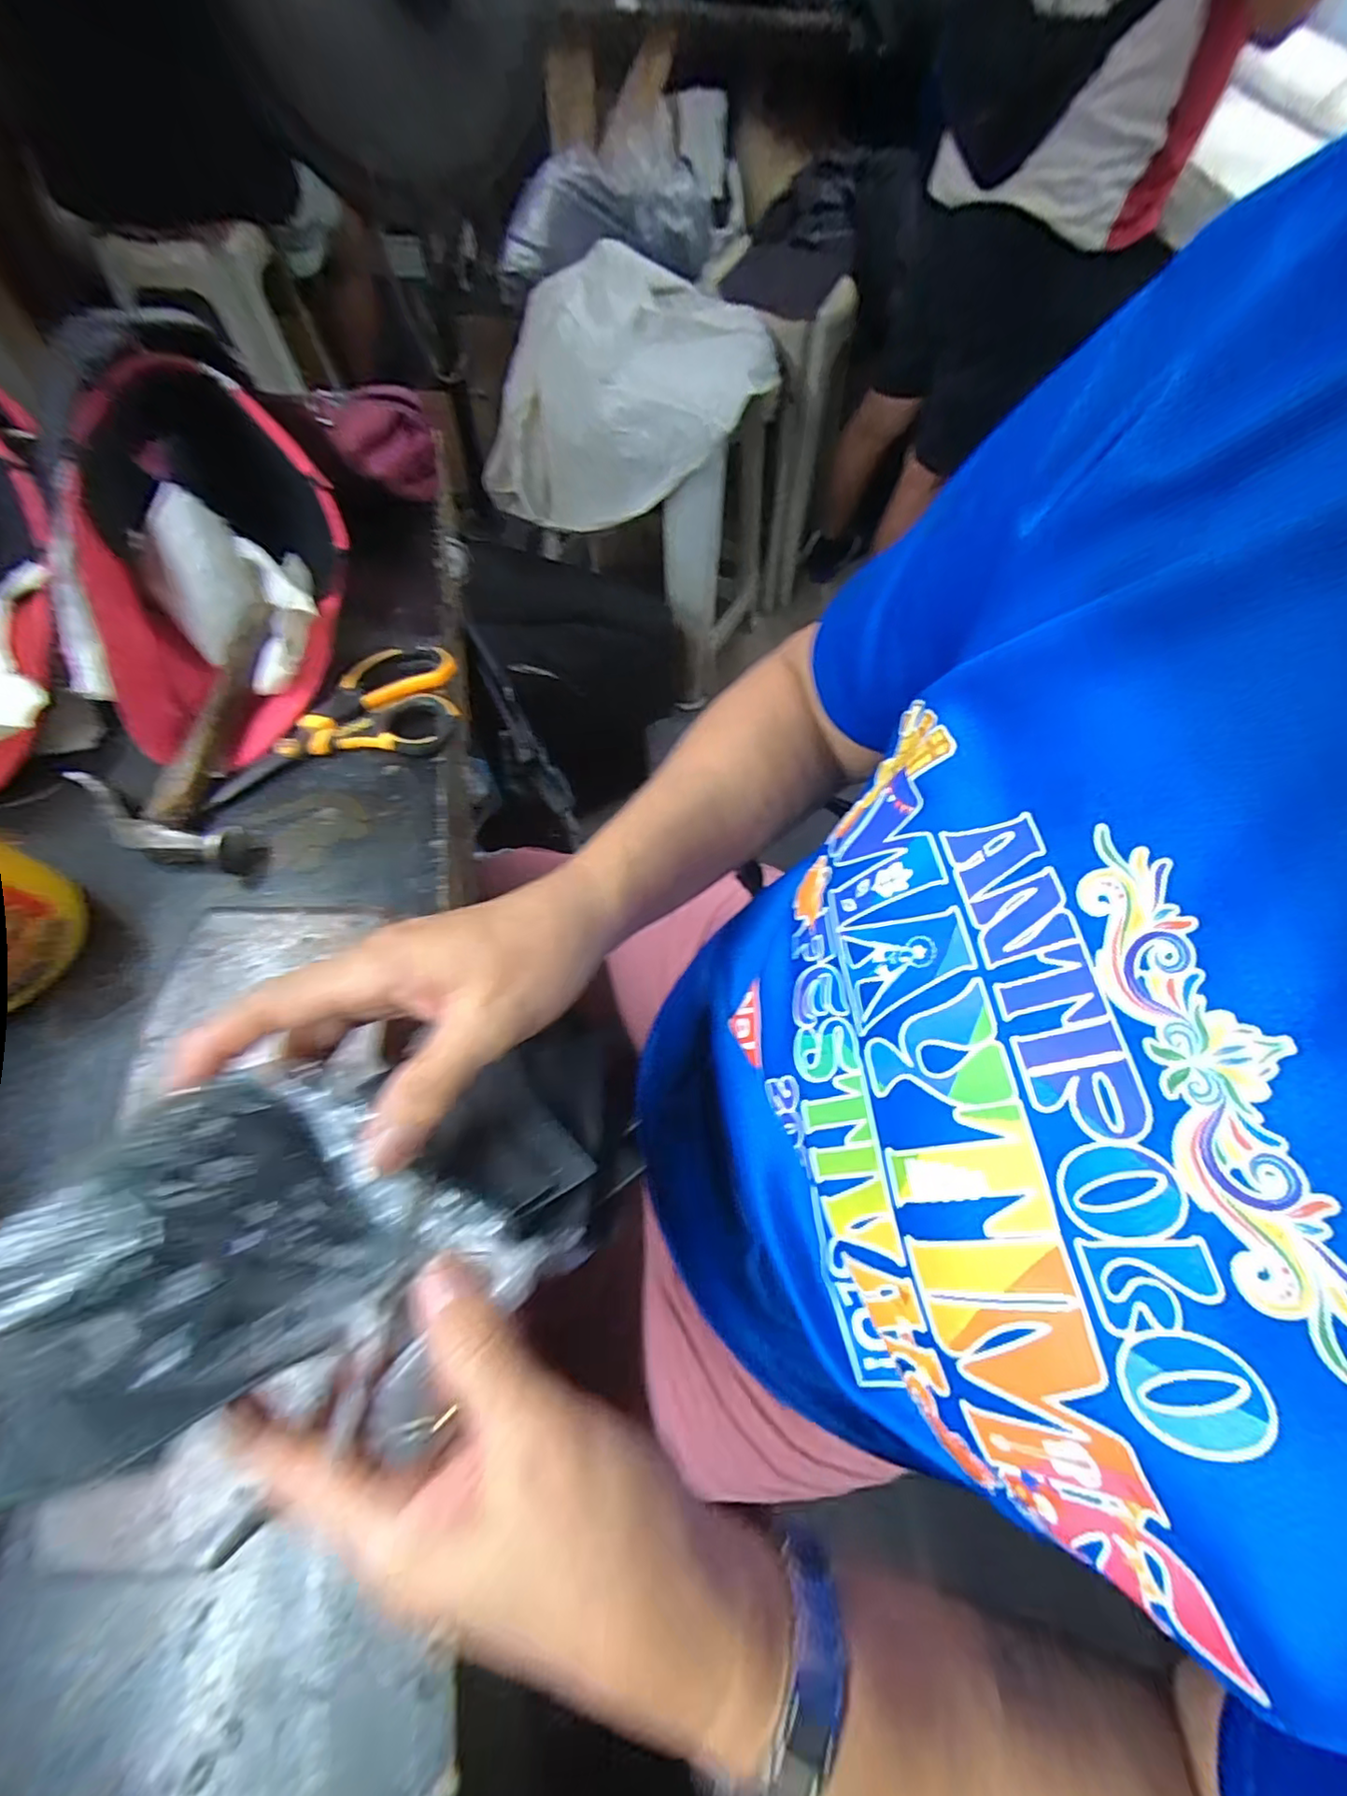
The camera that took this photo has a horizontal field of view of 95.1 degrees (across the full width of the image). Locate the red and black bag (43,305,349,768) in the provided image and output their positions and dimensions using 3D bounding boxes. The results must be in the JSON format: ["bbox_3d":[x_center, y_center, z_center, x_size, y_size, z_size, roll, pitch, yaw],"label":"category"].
[{"bbox_3d":[-0.307,-0.246,0.408,0.147,0.139,0.275,-19,67,-11],"label":"red and black bag"}]

